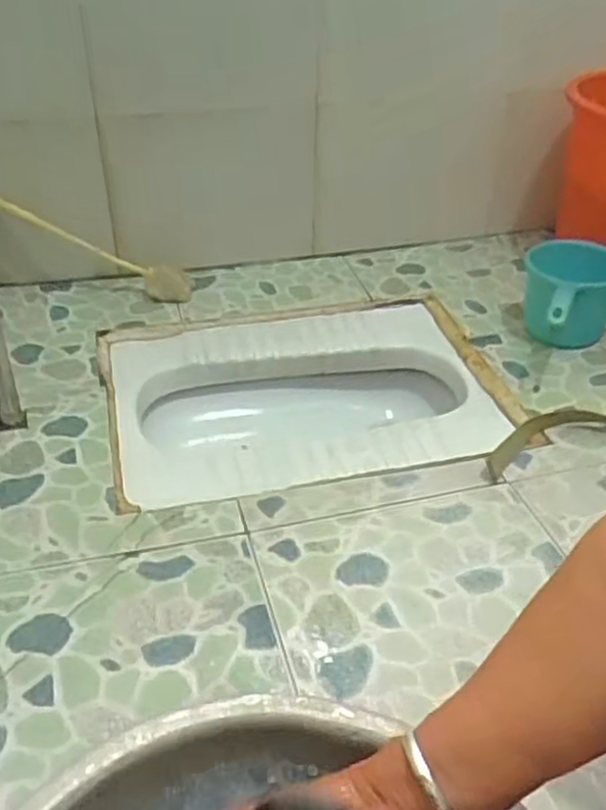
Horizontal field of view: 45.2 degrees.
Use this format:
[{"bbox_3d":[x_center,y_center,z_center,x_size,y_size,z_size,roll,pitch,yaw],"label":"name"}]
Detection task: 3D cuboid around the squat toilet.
[{"bbox_3d":[-0.001,0.019,1.007,0.491,0.127,0.367,-8,38,-12],"label":"squat toilet"}]

